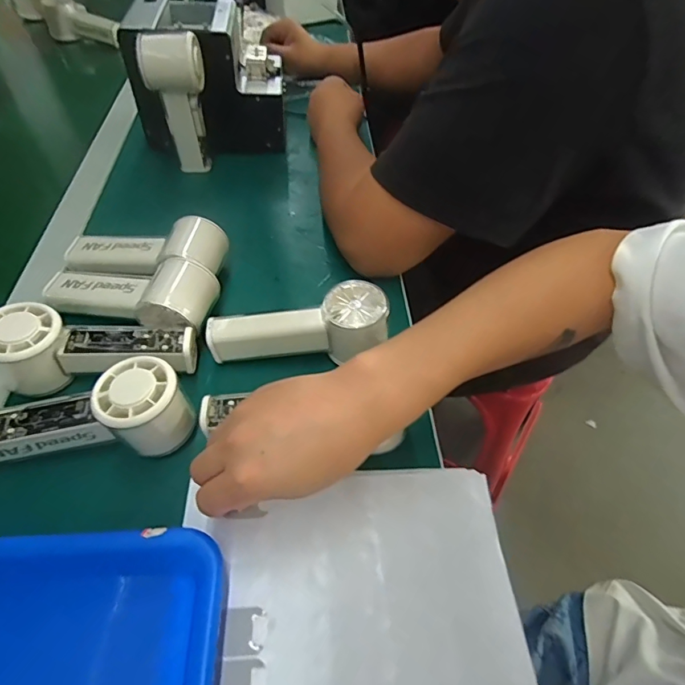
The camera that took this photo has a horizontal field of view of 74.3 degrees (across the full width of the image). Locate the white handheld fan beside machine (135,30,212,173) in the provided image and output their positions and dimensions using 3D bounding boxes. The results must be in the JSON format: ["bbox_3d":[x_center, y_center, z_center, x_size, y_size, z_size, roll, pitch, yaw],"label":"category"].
[{"bbox_3d":[-0.188,-0.277,0.535,0.069,0.146,0.050,-14,53,-13],"label":"white handheld fan beside machine"}]

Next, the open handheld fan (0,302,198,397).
[{"bbox_3d":[-0.199,0.006,0.363,0.150,0.056,0.057,1,53,-1],"label":"open handheld fan"}]

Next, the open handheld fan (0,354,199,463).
[{"bbox_3d":[-0.191,0.053,0.330,0.153,0.053,0.054,-6,53,-6],"label":"open handheld fan"}]

